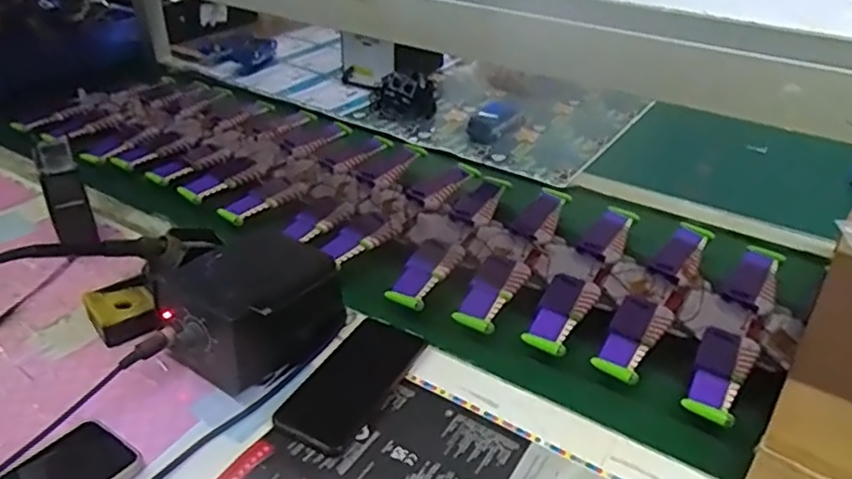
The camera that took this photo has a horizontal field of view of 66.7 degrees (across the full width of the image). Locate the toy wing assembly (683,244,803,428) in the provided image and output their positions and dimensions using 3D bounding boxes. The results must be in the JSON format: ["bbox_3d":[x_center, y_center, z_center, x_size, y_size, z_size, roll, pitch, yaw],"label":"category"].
[{"bbox_3d":[0.334,0.091,0.675,0.092,0.036,0.299,21,39,27],"label":"toy wing assembly"}]

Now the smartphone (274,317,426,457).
[{"bbox_3d":[-0.068,0.131,0.606,0.073,0.014,0.151,18,37,24],"label":"smartphone"}]

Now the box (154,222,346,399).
[{"bbox_3d":[-0.170,0.063,0.644,0.120,0.081,0.166,25,40,31],"label":"box"}]

